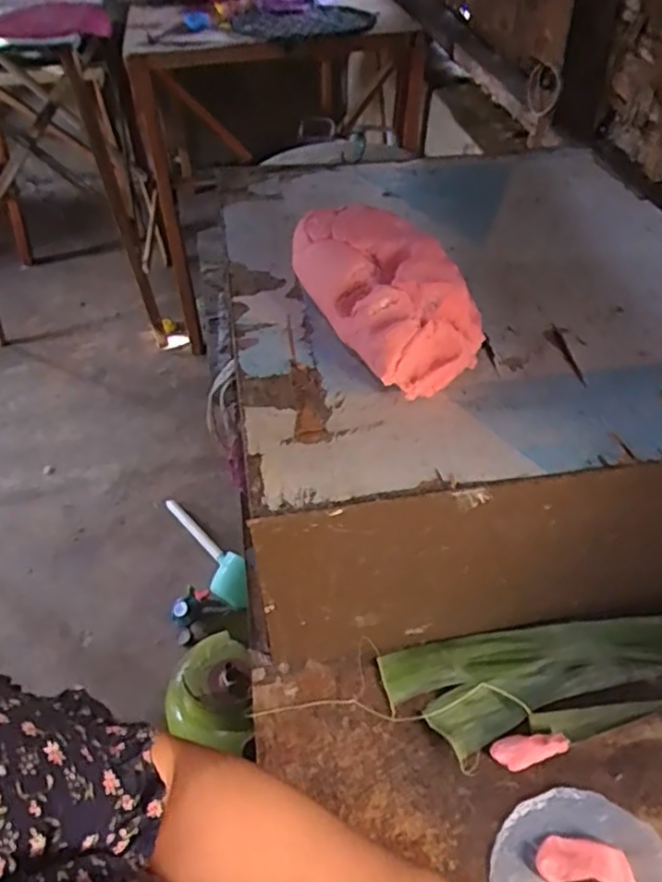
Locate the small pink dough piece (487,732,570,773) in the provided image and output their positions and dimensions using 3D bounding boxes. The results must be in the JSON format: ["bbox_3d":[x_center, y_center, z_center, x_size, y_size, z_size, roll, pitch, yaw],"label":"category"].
[{"bbox_3d":[0.175,0.271,0.563,0.066,0.020,0.026,-14,47,-11],"label":"small pink dough piece"}]

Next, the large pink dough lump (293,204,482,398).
[{"bbox_3d":[0.043,-0.135,0.578,0.106,0.093,0.214,-21,49,-17],"label":"large pink dough lump"}]

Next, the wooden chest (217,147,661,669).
[{"bbox_3d":[0.157,-0.088,0.751,0.510,0.247,0.567,-7,46,-5],"label":"wooden chest"}]

